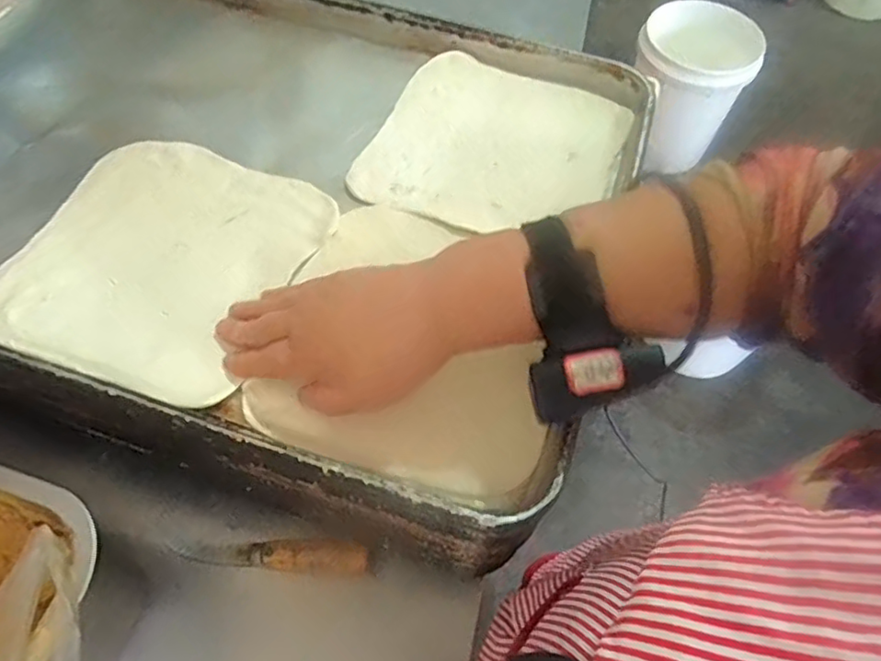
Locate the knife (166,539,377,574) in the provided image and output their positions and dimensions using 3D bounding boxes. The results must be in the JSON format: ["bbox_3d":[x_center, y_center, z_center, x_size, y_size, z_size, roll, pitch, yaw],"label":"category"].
[{"bbox_3d":[-0.135,0.178,0.486,0.156,0.024,0.022,4,60,0],"label":"knife"}]

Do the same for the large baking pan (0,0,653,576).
[{"bbox_3d":[-0.168,-0.128,0.468,0.592,0.042,0.440,18,61,8],"label":"large baking pan"}]

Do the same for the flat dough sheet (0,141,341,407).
[{"bbox_3d":[-0.197,-0.052,0.427,0.194,0.012,0.187,17,61,8],"label":"flat dough sheet"}]

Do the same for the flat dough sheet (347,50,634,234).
[{"bbox_3d":[0.045,-0.148,0.490,0.186,0.011,0.178,22,62,10],"label":"flat dough sheet"}]

